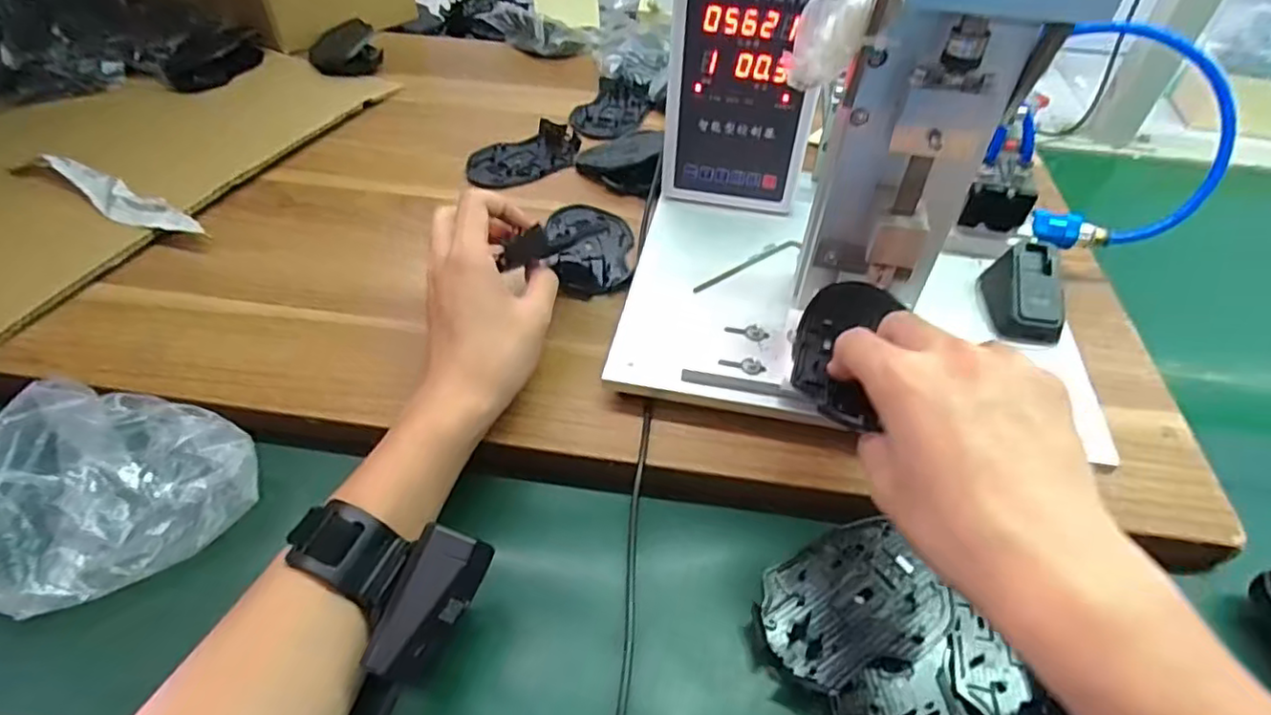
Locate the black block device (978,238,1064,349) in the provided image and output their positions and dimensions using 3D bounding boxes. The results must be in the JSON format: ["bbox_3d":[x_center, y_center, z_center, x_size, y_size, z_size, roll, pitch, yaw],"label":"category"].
[{"bbox_3d":[0.265,-0.045,0.435,0.038,0.038,0.062,4,49,3],"label":"black block device"}]

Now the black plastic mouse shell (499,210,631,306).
[{"bbox_3d":[-0.037,-0.088,0.521,0.067,0.012,0.110,-2,49,-2],"label":"black plastic mouse shell"}]

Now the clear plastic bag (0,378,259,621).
[{"bbox_3d":[-0.299,0.066,0.363,0.136,0.067,0.101,-28,55,-23],"label":"clear plastic bag"}]

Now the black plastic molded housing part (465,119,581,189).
[{"bbox_3d":[-0.107,-0.194,0.618,0.116,0.014,0.065,-30,55,-24],"label":"black plastic molded housing part"}]

